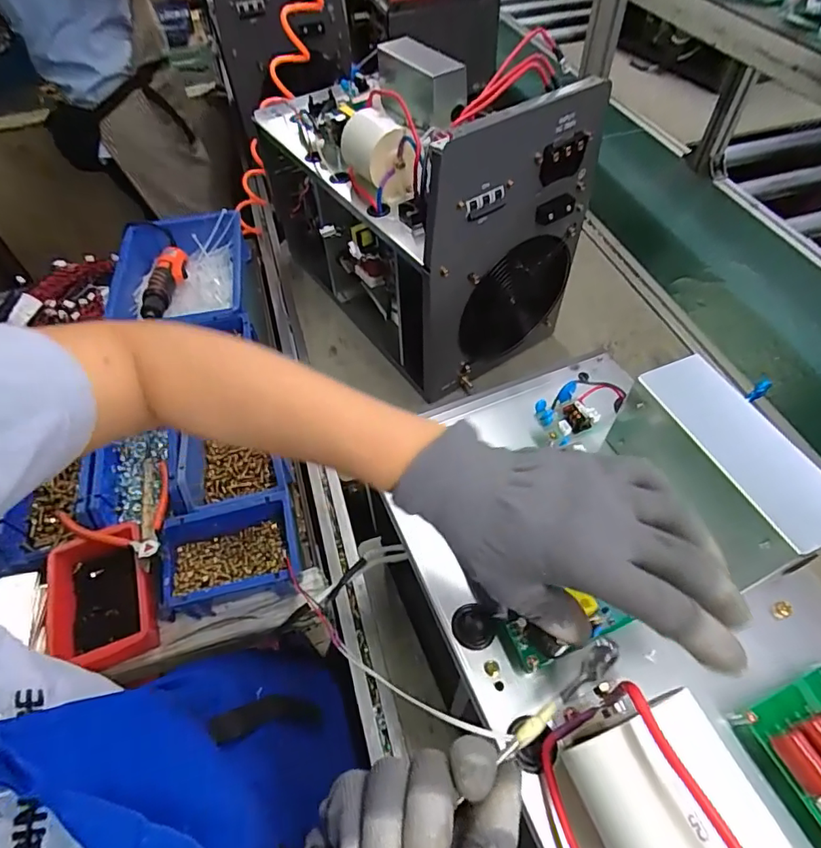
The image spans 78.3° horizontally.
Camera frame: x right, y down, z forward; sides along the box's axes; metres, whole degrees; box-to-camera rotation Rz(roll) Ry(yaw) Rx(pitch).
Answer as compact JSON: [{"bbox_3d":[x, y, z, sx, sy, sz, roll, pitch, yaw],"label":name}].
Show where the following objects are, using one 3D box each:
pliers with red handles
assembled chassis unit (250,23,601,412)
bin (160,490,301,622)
[{"bbox_3d":[-0.329,0.115,0.601,0.121,0.027,0.135,-38,61,-22],"label":"pliers with red handles"},{"bbox_3d":[-0.017,-0.355,0.784,0.259,0.384,0.510,-30,58,-18],"label":"assembled chassis unit"},{"bbox_3d":[-0.206,0.147,0.566,0.149,0.056,0.101,-11,54,-5],"label":"bin"}]

